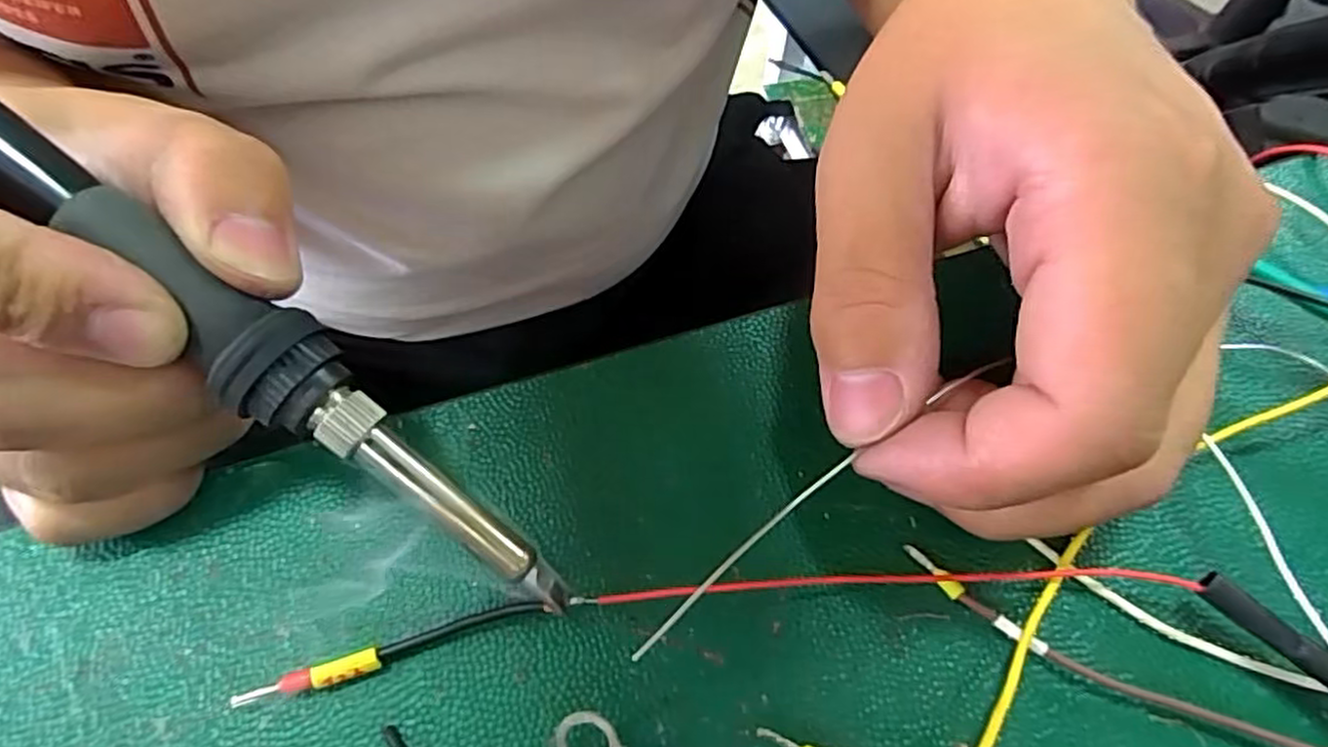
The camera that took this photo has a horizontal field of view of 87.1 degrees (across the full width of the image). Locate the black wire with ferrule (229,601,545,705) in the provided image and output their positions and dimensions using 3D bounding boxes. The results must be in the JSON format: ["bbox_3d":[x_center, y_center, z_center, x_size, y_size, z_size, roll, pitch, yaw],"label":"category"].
[{"bbox_3d":[-0.053,0.055,0.140,0.061,0.007,0.005,-16,65,-9],"label":"black wire with ferrule"}]

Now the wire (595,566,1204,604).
[{"bbox_3d":[0.047,0.043,0.145,0.121,0.011,0.006,-1,63,-1],"label":"wire"}]

